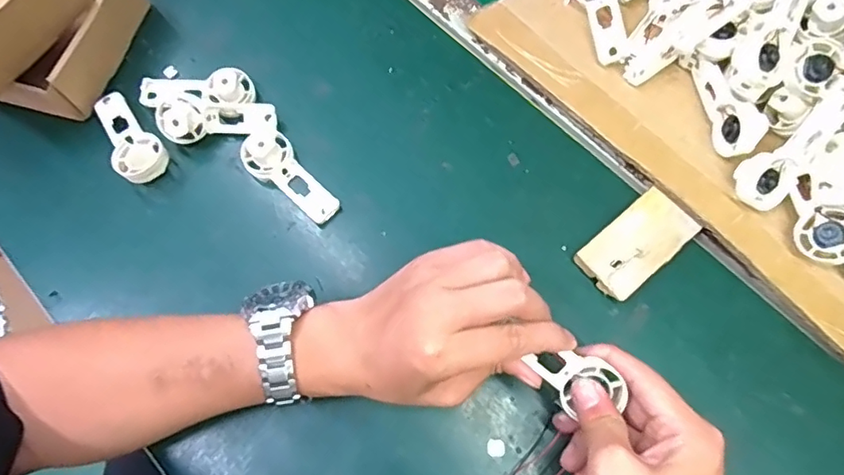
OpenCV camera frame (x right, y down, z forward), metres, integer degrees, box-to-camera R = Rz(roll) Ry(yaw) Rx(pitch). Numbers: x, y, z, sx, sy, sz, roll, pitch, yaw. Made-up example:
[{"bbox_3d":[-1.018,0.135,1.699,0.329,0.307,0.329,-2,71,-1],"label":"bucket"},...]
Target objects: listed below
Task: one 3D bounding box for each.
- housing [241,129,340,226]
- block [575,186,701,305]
[{"bbox_3d":[-0.108,-0.048,0.439,0.038,0.028,0.090,-39,74,-12],"label":"housing"},{"bbox_3d":[0.162,0.006,0.417,0.086,0.016,0.048,-40,74,-12],"label":"block"}]

